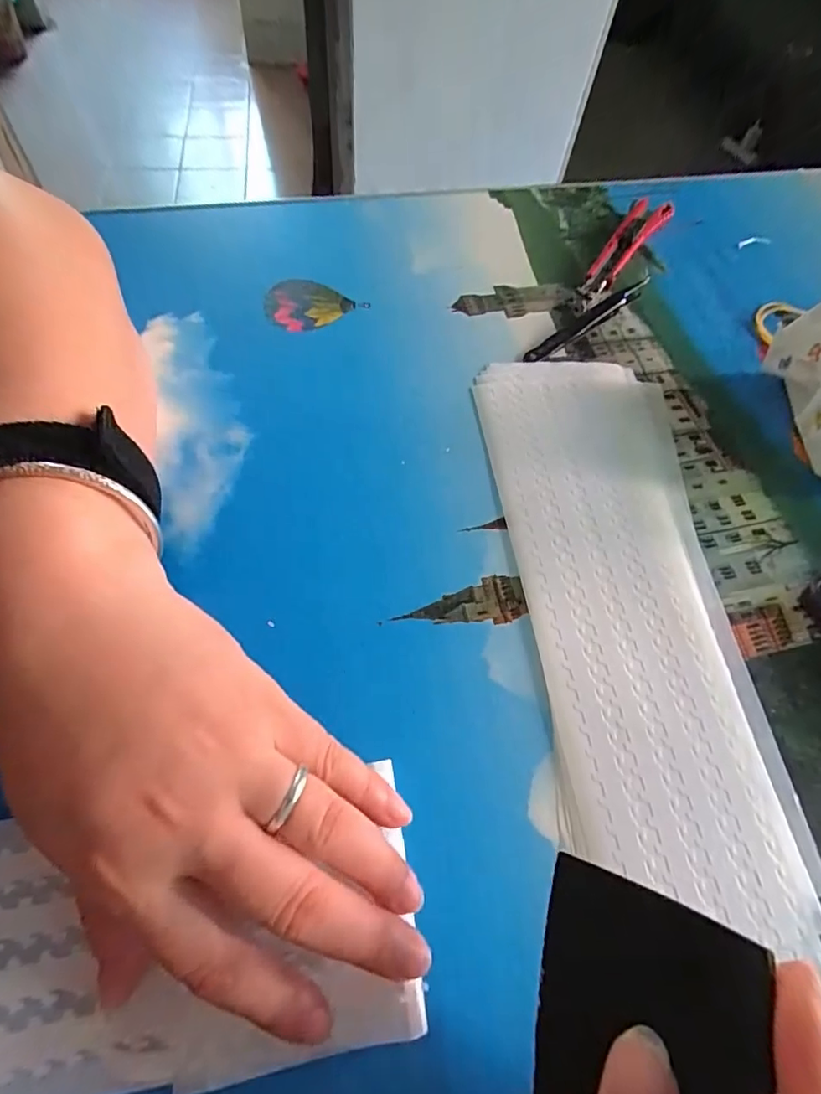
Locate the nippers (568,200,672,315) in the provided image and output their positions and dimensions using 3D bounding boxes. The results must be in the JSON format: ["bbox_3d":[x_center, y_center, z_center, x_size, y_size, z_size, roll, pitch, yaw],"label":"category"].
[{"bbox_3d":[0.145,-0.207,0.362,0.027,0.009,0.142,34,65,14],"label":"nippers"}]

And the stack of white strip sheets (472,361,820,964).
[{"bbox_3d":[0.099,0.014,0.247,0.105,0.007,0.274,0,62,-3],"label":"stack of white strip sheets"}]

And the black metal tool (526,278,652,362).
[{"bbox_3d":[0.113,-0.145,0.326,0.108,0.011,0.012,-34,69,-19],"label":"black metal tool"}]

